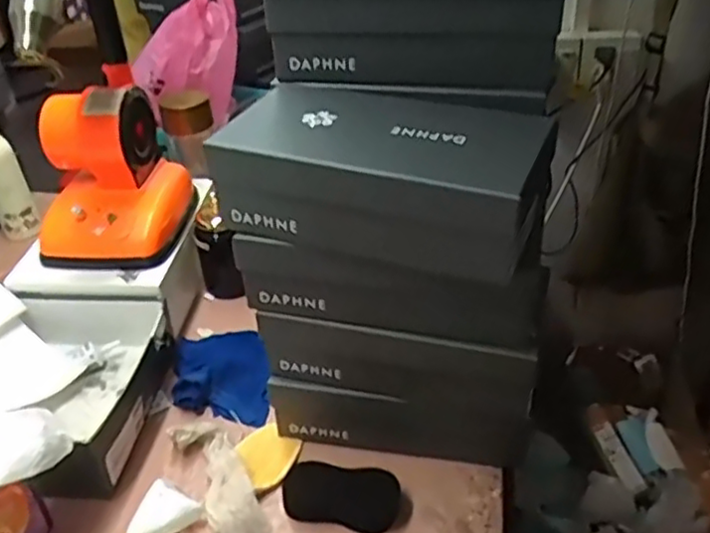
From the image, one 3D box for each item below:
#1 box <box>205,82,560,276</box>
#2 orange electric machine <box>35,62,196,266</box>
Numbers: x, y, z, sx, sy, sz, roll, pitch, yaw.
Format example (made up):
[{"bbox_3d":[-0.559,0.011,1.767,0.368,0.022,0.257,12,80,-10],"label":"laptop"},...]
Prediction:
[{"bbox_3d":[0.031,-0.100,0.686,0.292,0.095,0.180,12,39,18],"label":"box"},{"bbox_3d":[-0.343,-0.130,0.967,0.188,0.199,0.180,-2,36,0],"label":"orange electric machine"}]

